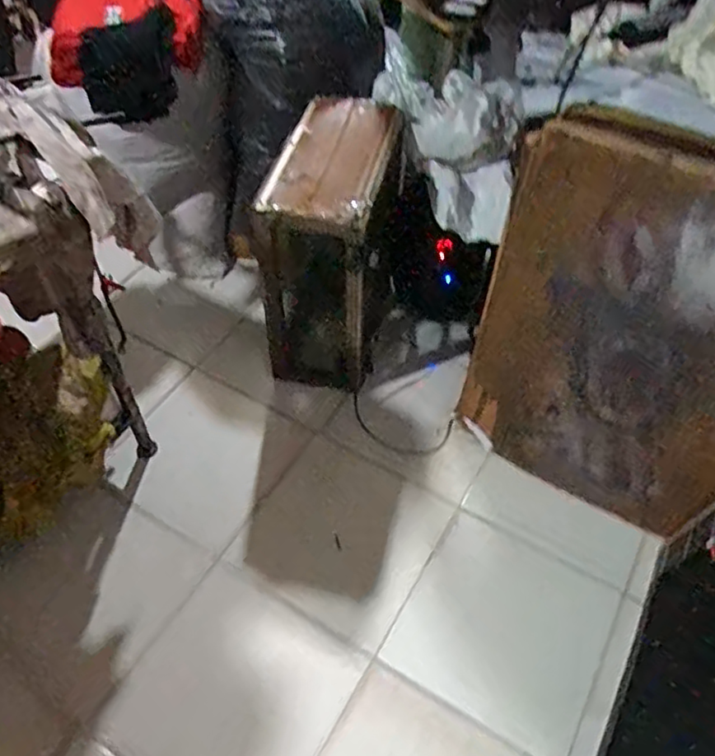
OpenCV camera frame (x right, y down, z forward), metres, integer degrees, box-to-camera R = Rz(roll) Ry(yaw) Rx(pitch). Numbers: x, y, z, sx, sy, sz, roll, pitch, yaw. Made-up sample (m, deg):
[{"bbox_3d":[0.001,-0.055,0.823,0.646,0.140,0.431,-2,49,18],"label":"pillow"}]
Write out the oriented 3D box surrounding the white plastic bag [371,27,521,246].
[{"bbox_3d":[0.247,-0.589,1.655,0.270,0.268,0.484,-26,58,-22],"label":"white plastic bag"}]

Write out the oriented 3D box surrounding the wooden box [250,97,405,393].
[{"bbox_3d":[-0.064,-0.323,1.617,0.255,0.524,0.444,14,53,8],"label":"wooden box"}]

